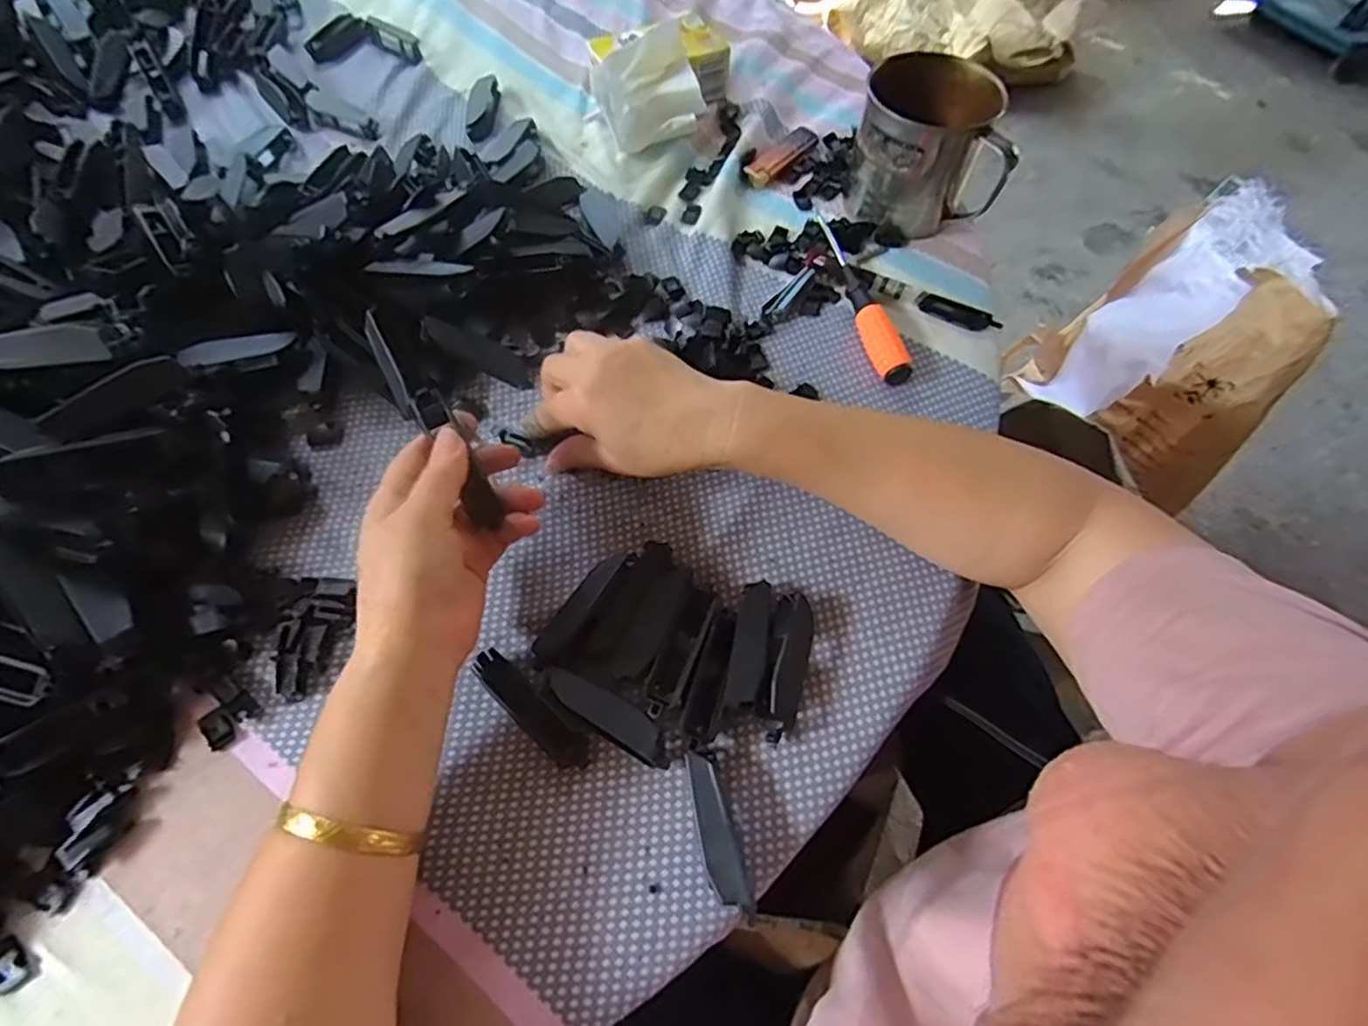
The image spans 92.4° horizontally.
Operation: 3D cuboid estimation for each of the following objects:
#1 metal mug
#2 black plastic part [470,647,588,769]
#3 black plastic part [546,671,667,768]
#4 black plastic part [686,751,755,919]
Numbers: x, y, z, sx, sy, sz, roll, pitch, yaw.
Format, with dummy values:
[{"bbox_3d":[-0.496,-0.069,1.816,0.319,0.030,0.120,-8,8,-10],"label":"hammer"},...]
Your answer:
[{"bbox_3d":[0.179,-0.266,0.478,0.105,0.092,0.086,14,64,6],"label":"metal mug"},{"bbox_3d":[-0.078,0.099,0.330,0.074,0.012,0.017,39,68,18],"label":"black plastic part"},{"bbox_3d":[-0.037,0.102,0.329,0.070,0.014,0.020,28,65,13],"label":"black plastic part"},{"bbox_3d":[0.015,0.148,0.305,0.018,0.017,0.068,-10,63,-6],"label":"black plastic part"}]

